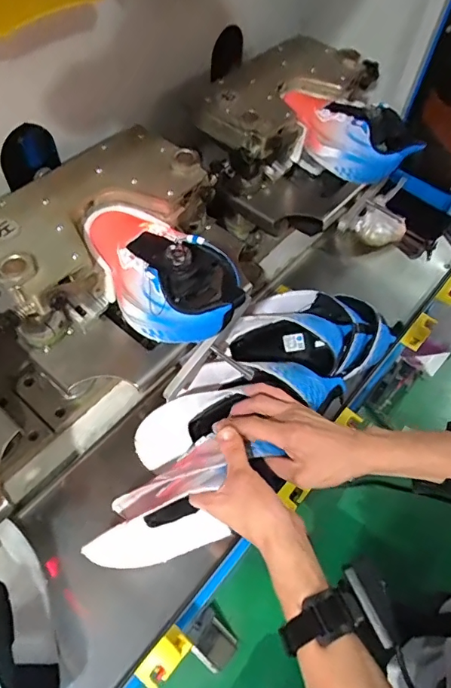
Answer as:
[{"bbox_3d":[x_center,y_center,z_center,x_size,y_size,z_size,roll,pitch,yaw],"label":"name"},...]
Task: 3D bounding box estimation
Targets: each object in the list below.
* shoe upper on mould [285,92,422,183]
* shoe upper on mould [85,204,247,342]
[{"bbox_3d":[0.169,-0.311,0.672,0.099,0.076,0.227,-33,64,-21],"label":"shoe upper on mould"},{"bbox_3d":[-0.076,-0.090,0.509,0.114,0.069,0.232,-35,65,-22],"label":"shoe upper on mould"}]

